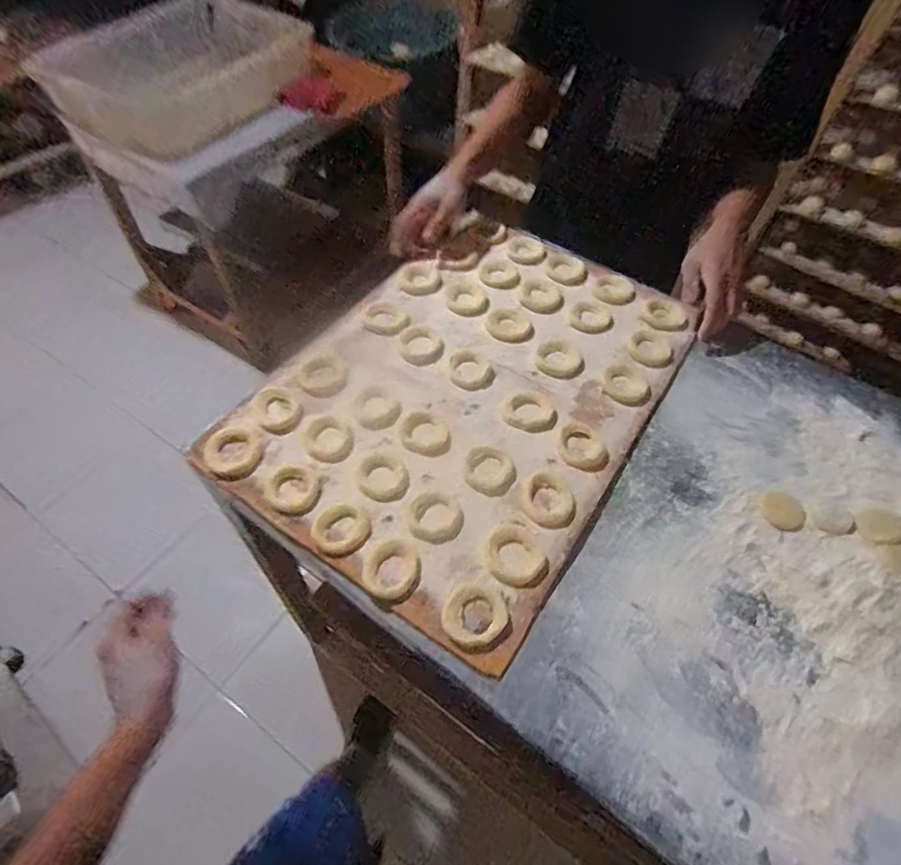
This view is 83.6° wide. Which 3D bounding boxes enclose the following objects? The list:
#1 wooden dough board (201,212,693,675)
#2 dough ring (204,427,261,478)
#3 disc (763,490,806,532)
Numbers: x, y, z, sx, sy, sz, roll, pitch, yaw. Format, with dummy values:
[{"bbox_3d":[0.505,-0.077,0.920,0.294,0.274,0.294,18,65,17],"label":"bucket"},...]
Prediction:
[{"bbox_3d":[0.039,-0.075,0.660,0.414,0.019,0.592,31,61,16],"label":"wooden dough board"},{"bbox_3d":[-0.252,0.021,0.579,0.057,0.016,0.066,-28,61,-20],"label":"dough ring"},{"bbox_3d":[0.381,0.089,0.575,0.044,0.004,0.050,29,59,16],"label":"disc"}]

